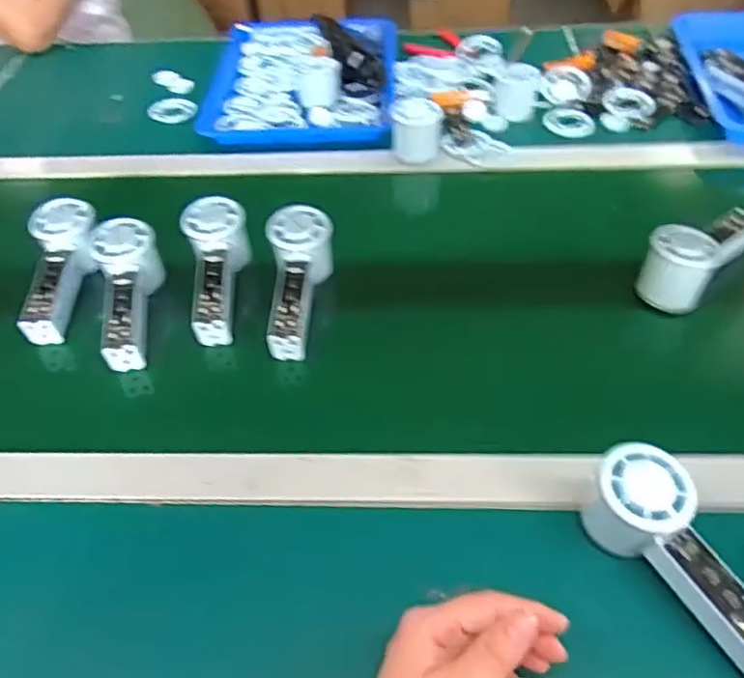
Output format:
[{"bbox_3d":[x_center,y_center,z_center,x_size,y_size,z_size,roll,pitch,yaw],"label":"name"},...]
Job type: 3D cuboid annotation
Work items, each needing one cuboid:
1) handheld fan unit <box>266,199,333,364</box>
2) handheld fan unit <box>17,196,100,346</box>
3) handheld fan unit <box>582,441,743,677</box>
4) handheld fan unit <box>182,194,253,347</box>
[{"bbox_3d":[-0.071,-0.054,0.598,0.057,0.040,0.156,2,65,5],"label":"handheld fan unit"},{"bbox_3d":[-0.305,-0.069,0.627,0.054,0.038,0.161,-4,63,0],"label":"handheld fan unit"},{"bbox_3d":[0.196,0.143,0.406,0.056,0.058,0.155,-24,62,-18],"label":"handheld fan unit"},{"bbox_3d":[-0.150,-0.064,0.623,0.060,0.052,0.155,-4,64,0],"label":"handheld fan unit"}]

